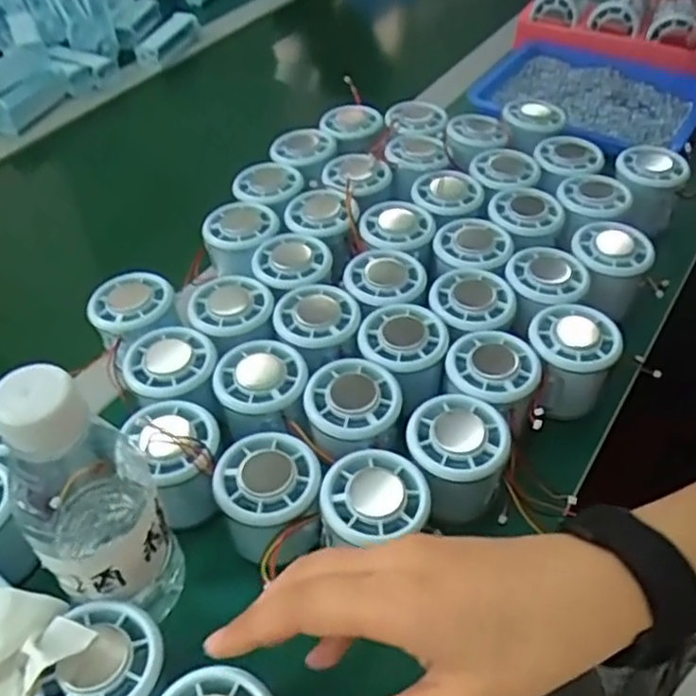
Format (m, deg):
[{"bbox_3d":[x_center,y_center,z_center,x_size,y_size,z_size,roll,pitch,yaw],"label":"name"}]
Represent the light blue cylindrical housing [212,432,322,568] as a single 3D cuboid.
[{"bbox_3d":[-0.043,0.085,0.393,0.058,0.053,0.059,-24,56,-16],"label":"light blue cylindrical housing"}]

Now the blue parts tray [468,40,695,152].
[{"bbox_3d":[0.237,-0.251,0.725,0.221,0.052,0.207,23,52,23],"label":"blue parts tray"}]

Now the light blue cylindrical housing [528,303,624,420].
[{"bbox_3d":[0.145,0.010,0.458,0.056,0.055,0.063,11,48,13],"label":"light blue cylindrical housing"}]

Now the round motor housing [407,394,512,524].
[{"bbox_3d":[0.063,0.066,0.408,0.054,0.053,0.054,1,46,4],"label":"round motor housing"}]

